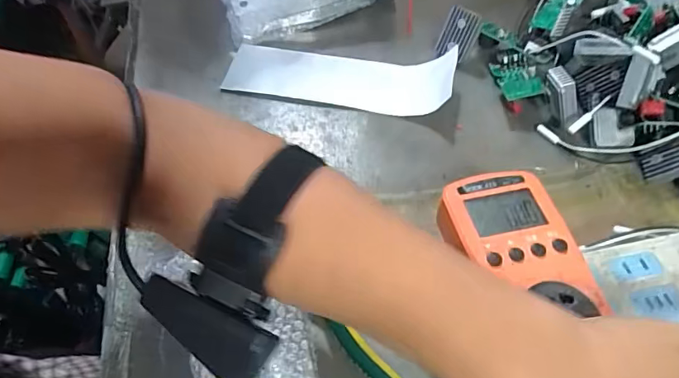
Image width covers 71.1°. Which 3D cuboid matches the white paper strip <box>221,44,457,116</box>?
[{"bbox_3d":[-0.003,-0.107,0.440,0.206,0.026,0.069,10,55,8],"label":"white paper strip"}]

